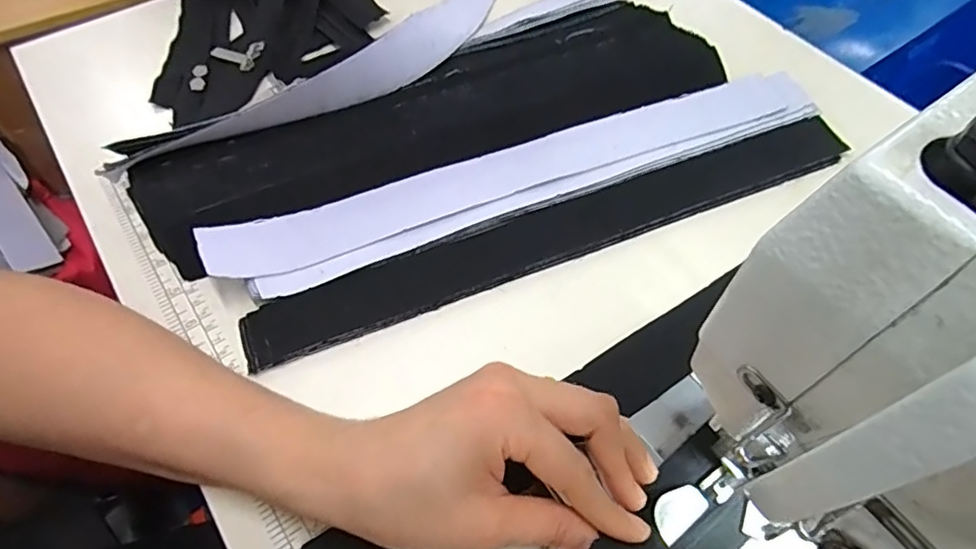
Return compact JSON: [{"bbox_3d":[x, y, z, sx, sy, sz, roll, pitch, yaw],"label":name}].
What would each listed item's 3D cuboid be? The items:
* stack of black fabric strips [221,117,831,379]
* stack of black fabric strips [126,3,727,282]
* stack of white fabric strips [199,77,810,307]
[{"bbox_3d":[0.050,-0.030,0.359,0.396,0.022,0.041,-19,59,-12],"label":"stack of black fabric strips"},{"bbox_3d":[-0.026,-0.113,0.402,0.406,0.020,0.107,-22,60,-17],"label":"stack of black fabric strips"},{"bbox_3d":[0.033,-0.067,0.377,0.409,0.018,0.056,-20,59,-15],"label":"stack of white fabric strips"}]

